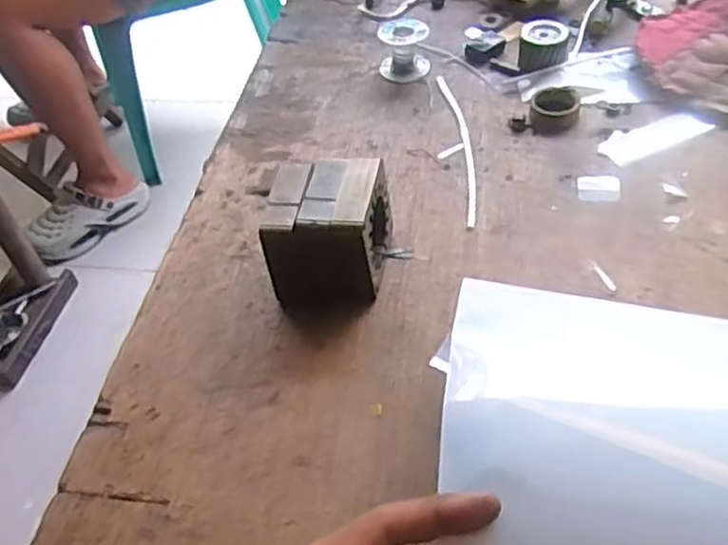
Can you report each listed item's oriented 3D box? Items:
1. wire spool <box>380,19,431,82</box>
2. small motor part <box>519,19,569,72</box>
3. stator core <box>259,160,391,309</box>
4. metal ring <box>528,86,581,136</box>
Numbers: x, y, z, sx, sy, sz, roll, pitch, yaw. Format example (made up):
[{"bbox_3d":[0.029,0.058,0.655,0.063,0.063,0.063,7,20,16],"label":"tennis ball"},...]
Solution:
[{"bbox_3d":[0.039,-0.216,0.692,0.049,0.041,0.045,-3,47,4],"label":"wire spool"},{"bbox_3d":[0.170,-0.213,0.679,0.043,0.035,0.040,2,48,9],"label":"small motor part"},{"bbox_3d":[-0.024,-0.026,0.505,0.070,0.080,0.081,4,48,11],"label":"stator core"},{"bbox_3d":[0.167,-0.144,0.628,0.043,0.020,0.047,6,49,13],"label":"metal ring"}]

